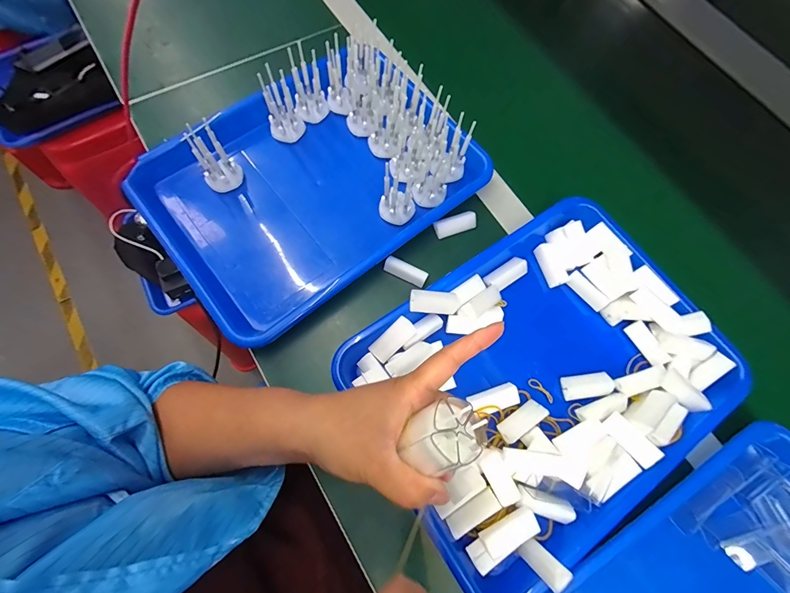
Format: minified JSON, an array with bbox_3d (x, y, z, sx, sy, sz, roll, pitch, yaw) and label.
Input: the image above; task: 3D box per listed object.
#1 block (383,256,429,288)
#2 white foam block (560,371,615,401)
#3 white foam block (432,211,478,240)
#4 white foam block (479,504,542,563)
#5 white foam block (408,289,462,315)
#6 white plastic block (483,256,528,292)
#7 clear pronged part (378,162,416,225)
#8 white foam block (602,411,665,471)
[{"bbox_3d":[0.011,-0.026,0.369,0.046,0.010,0.017,24,72,-11],"label":"block"},{"bbox_3d":[0.186,0.086,0.340,0.048,0.009,0.022,-7,73,-6],"label":"white foam block"},{"bbox_3d":[0.067,-0.079,0.391,0.048,0.016,0.015,-18,74,-9],"label":"white foam block"},{"bbox_3d":[0.093,0.191,0.286,0.046,0.012,0.020,-24,75,-11],"label":"white foam block"},{"bbox_3d":[0.038,0.006,0.335,0.050,0.008,0.019,5,72,-15],"label":"white foam block"},{"bbox_3d":[0.116,-0.023,0.369,0.050,0.012,0.022,-33,77,-13],"label":"white plastic block"},{"bbox_3d":[0.004,-0.106,0.372,0.038,0.030,0.044,14,72,1],"label":"clear pronged part"},{"bbox_3d":[0.206,0.126,0.308,0.020,0.008,0.046,-32,59,-11],"label":"white foam block"}]

